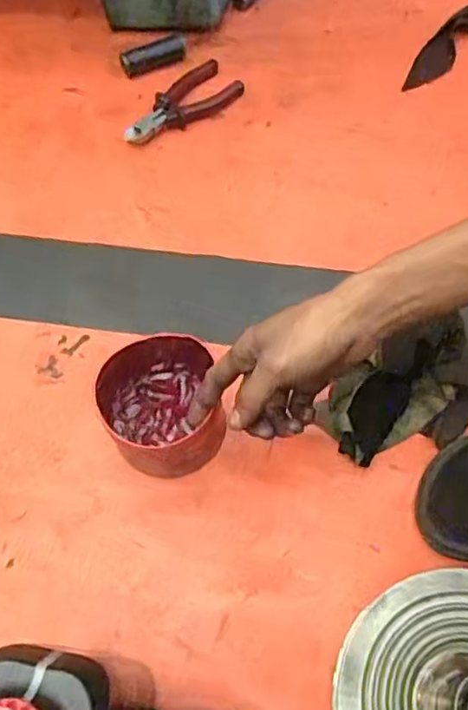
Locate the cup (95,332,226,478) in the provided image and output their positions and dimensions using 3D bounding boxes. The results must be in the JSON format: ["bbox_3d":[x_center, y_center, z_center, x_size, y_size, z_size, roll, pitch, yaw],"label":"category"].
[{"bbox_3d":[-0.057,0.043,0.515,0.099,0.074,0.092,-1,63,1],"label":"cup"}]

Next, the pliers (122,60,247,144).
[{"bbox_3d":[-0.057,-0.284,0.711,0.065,0.018,0.153,37,69,18],"label":"pliers"}]

